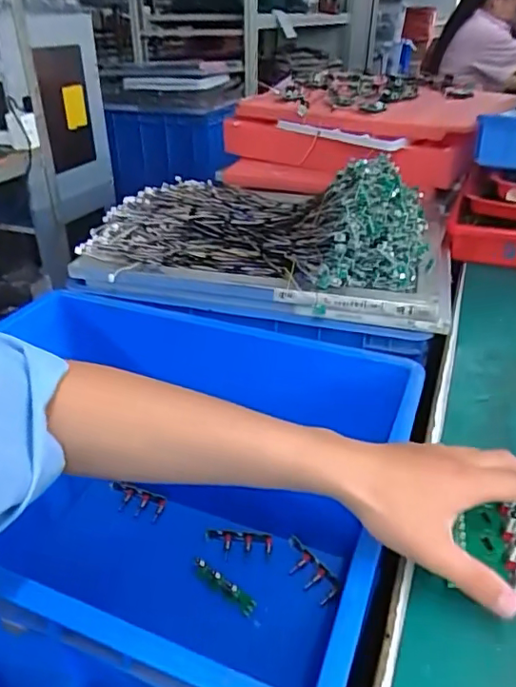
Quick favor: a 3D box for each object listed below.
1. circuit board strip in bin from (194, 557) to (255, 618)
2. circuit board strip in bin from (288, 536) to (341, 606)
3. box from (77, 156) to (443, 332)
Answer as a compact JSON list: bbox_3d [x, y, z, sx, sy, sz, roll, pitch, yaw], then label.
[{"bbox_3d":[-0.051,0.351,0.779,0.118,0.029,0.017,24,39,34],"label":"circuit board strip in bin"},{"bbox_3d":[0.075,0.337,0.802,0.043,0.008,0.110,-37,41,-17],"label":"circuit board strip in bin"},{"bbox_3d":[0.027,-0.204,0.880,0.533,0.139,0.435,5,32,14],"label":"box"}]

